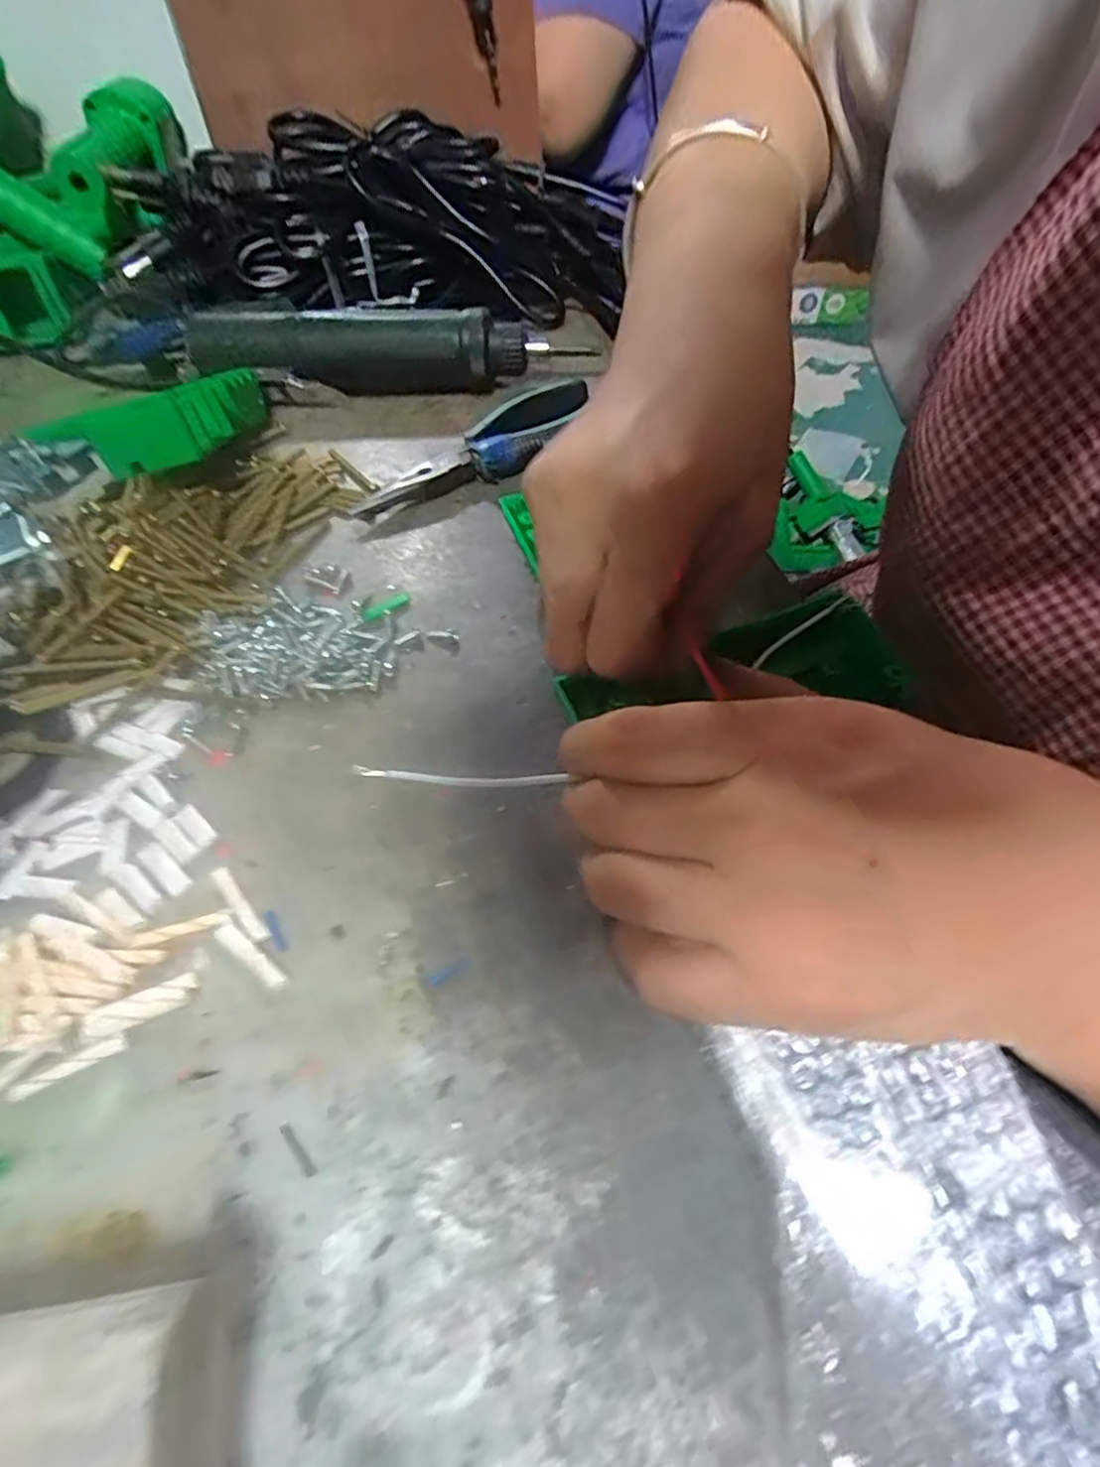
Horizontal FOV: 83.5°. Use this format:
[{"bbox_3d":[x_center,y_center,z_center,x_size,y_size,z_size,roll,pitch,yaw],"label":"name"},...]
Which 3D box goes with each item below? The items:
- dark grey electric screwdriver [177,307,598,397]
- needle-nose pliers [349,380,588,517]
[{"bbox_3d":[-0.105,-0.233,0.382,0.240,0.045,0.029,2,53,4],"label":"dark grey electric screwdriver"},{"bbox_3d":[-0.038,-0.153,0.335,0.149,0.021,0.043,-31,58,-20],"label":"needle-nose pliers"}]

